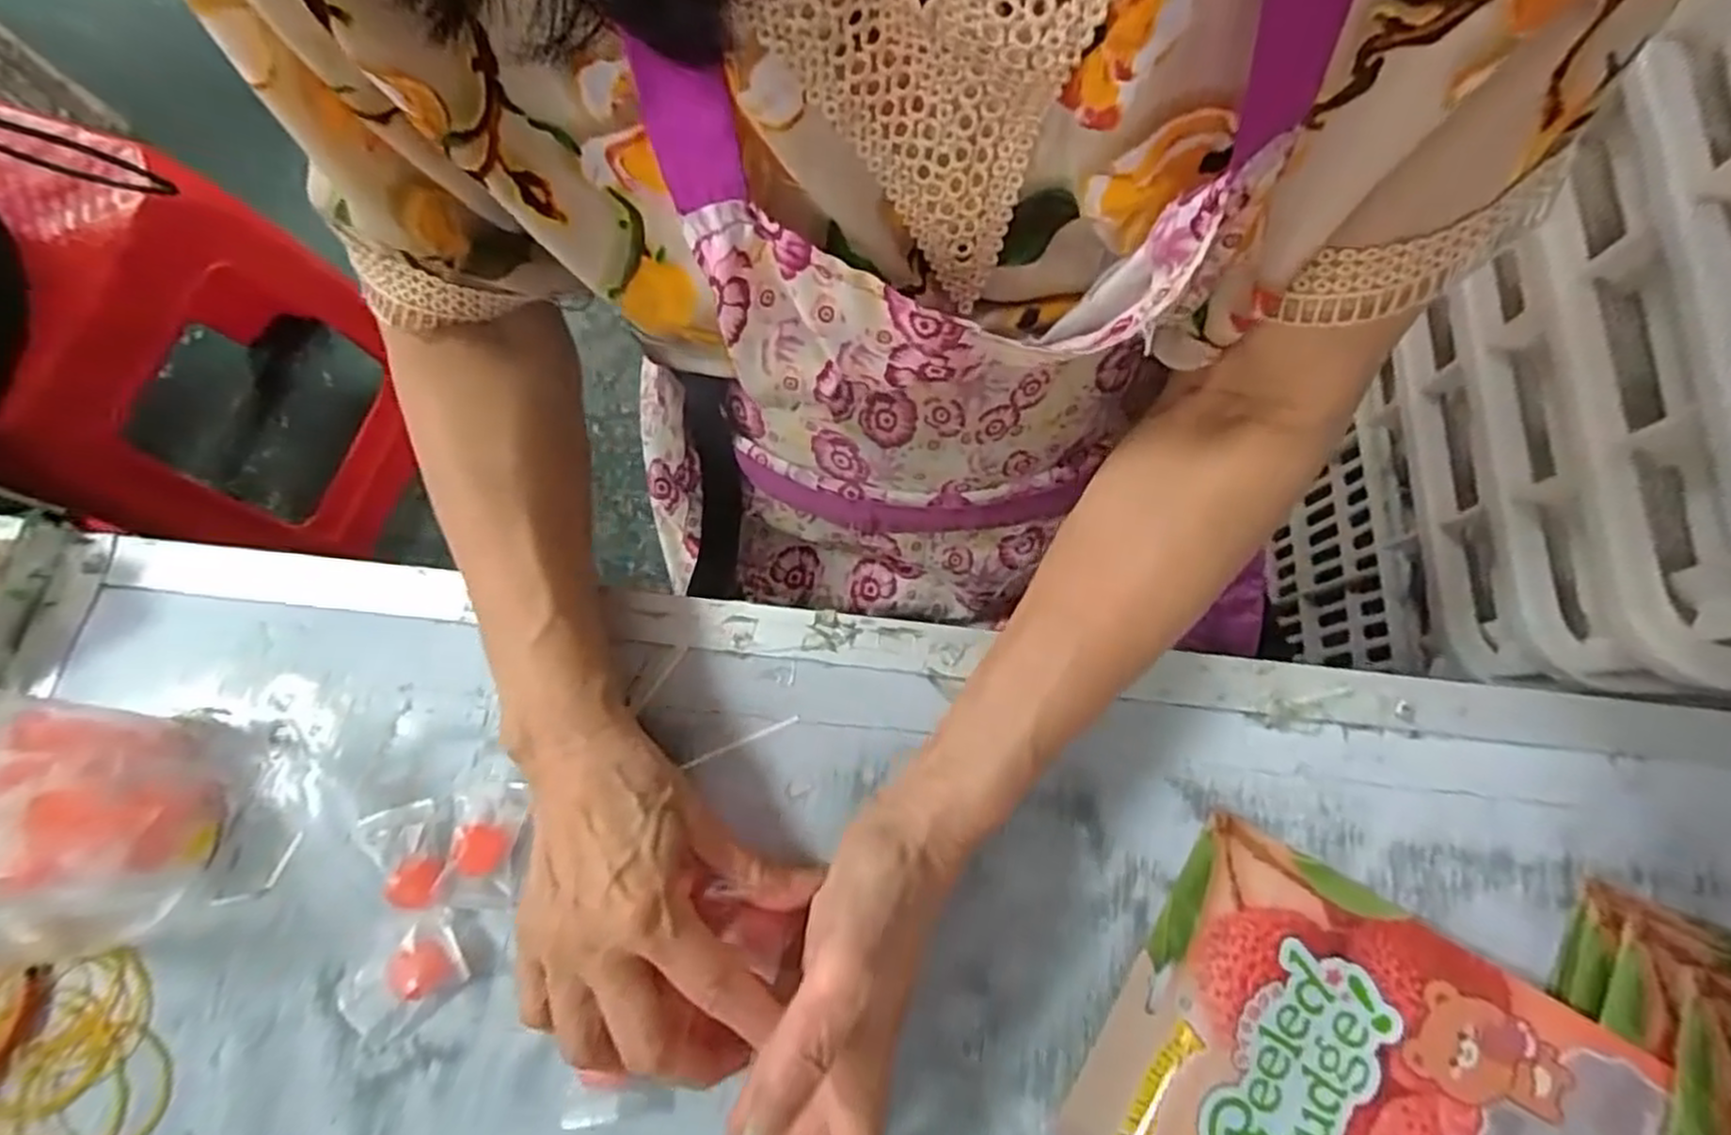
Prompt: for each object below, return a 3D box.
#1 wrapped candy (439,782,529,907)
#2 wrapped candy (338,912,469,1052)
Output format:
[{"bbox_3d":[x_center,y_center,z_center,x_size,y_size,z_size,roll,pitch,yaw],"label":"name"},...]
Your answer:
[{"bbox_3d":[-0.169,0.122,0.329,0.029,0.013,0.050,-3,75,0],"label":"wrapped candy"},{"bbox_3d":[-0.194,0.174,0.316,0.054,0.013,0.031,-38,78,-9],"label":"wrapped candy"}]

